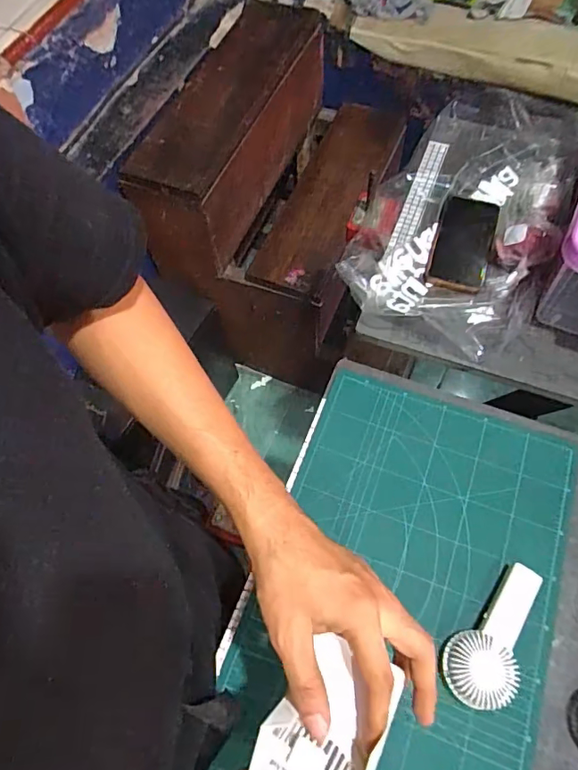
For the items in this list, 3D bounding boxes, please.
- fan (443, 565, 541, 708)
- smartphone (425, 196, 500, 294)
[{"bbox_3d":[0.211,0.248,0.488,0.143,0.040,0.069,-43,70,-16],"label":"fan"},{"bbox_3d":[0.250,-0.209,0.714,0.078,0.015,0.165,17,67,10],"label":"smartphone"}]

